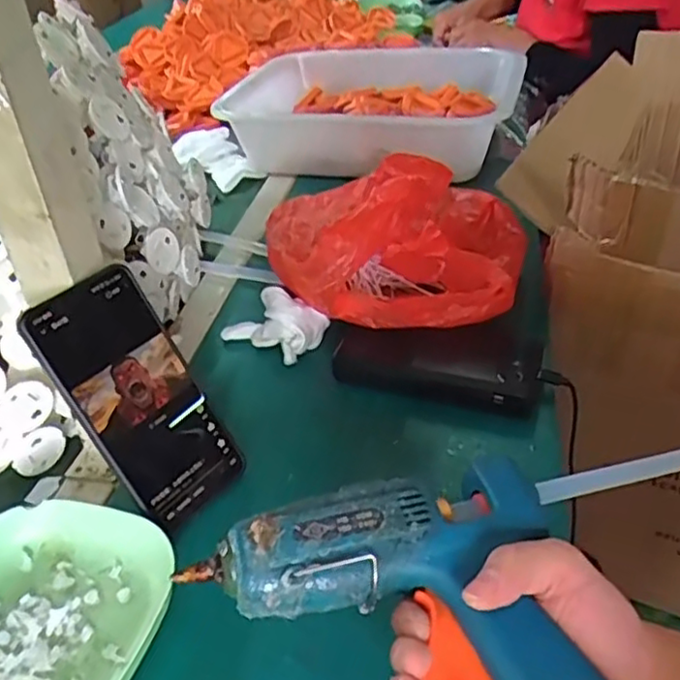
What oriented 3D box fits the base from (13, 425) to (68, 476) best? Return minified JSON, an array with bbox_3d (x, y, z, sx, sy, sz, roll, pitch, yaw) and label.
[{"bbox_3d":[-0.219,0.080,0.488,0.006,0.031,0.038,26,47,37],"label":"base"}]

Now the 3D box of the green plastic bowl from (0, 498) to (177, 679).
[{"bbox_3d":[-0.167,0.155,0.371,0.132,0.034,0.136,5,38,16],"label":"green plastic bowl"}]

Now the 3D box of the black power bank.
[{"bbox_3d":[0.076,0.013,0.526,0.157,0.033,0.071,10,39,22],"label":"black power bank"}]

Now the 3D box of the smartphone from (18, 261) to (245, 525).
[{"bbox_3d":[-0.126,0.037,0.426,0.011,0.162,0.077,-13,22,49],"label":"smartphone"}]

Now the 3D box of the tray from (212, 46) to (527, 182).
[{"bbox_3d":[0.055,-0.329,0.934,0.382,0.092,0.338,8,38,20],"label":"tray"}]

